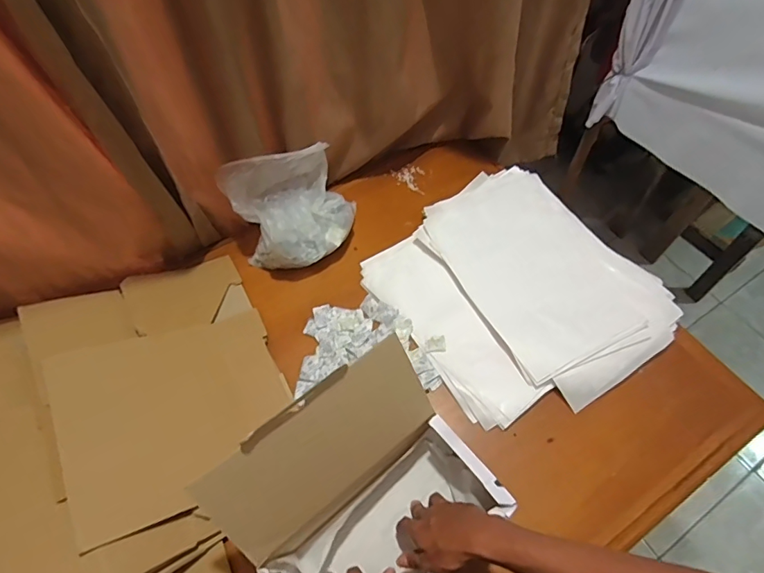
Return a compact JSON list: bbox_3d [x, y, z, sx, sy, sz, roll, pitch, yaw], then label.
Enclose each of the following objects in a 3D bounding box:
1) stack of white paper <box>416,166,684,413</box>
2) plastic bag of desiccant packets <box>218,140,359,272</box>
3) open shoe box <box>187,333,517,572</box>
[{"bbox_3d":[0.278,-0.032,0.830,0.291,0.038,0.435,-28,64,-15],"label":"stack of white paper"},{"bbox_3d":[-0.151,-0.137,0.829,0.208,0.153,0.157,-21,62,-11],"label":"plastic bag of desiccant packets"},{"bbox_3d":[-0.017,0.263,0.579,0.272,0.217,0.241,-36,66,-18],"label":"open shoe box"}]

